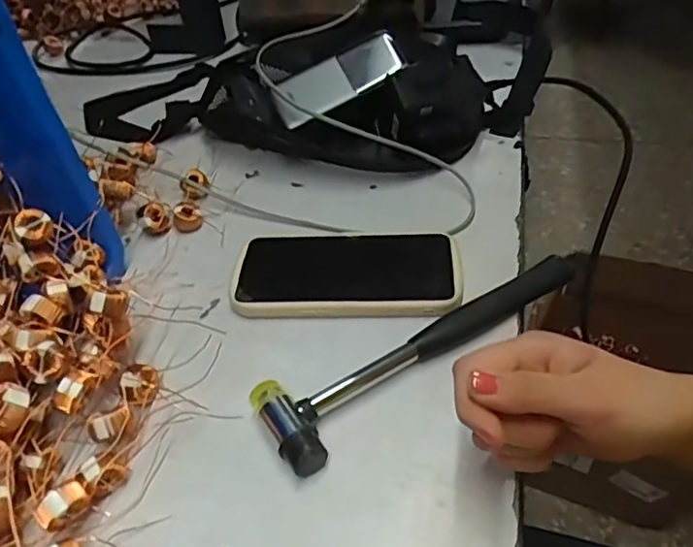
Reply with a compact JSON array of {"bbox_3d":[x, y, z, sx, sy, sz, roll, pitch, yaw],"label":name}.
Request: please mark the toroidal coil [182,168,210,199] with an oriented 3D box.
[{"bbox_3d":[-0.136,-0.082,0.530,0.026,0.017,0.022,-33,50,-25],"label":"toroidal coil"}]

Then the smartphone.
[{"bbox_3d":[-0.001,-0.003,0.440,0.166,0.012,0.086,-1,43,8],"label":"smartphone"}]

